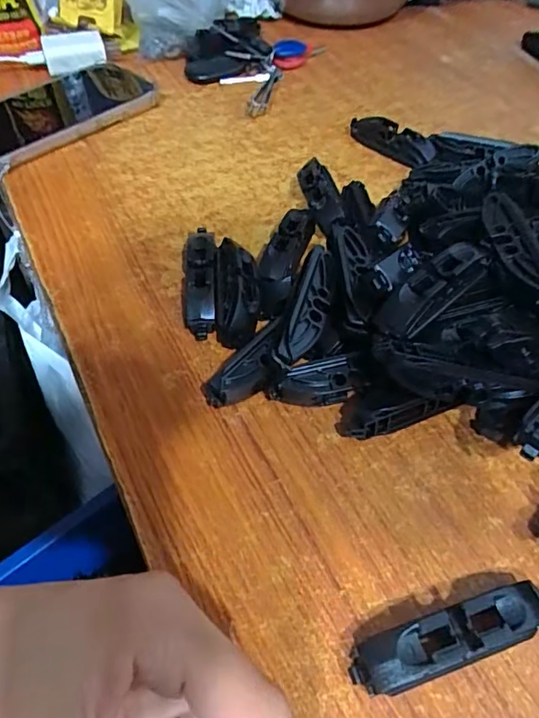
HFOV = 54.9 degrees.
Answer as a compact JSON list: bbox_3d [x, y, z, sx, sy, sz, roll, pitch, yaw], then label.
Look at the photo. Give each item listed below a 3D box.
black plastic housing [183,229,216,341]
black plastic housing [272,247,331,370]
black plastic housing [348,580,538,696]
[{"bbox_3d":[-0.041,-0.046,0.302,0.020,0.017,0.077,-4,51,-3],"label":"black plastic housing"},{"bbox_3d":[0.020,-0.028,0.258,0.017,0.014,0.075,12,52,10],"label":"black plastic housing"},{"bbox_3d":[0.067,0.100,0.186,0.080,0.019,0.017,-14,53,-11],"label":"black plastic housing"}]

